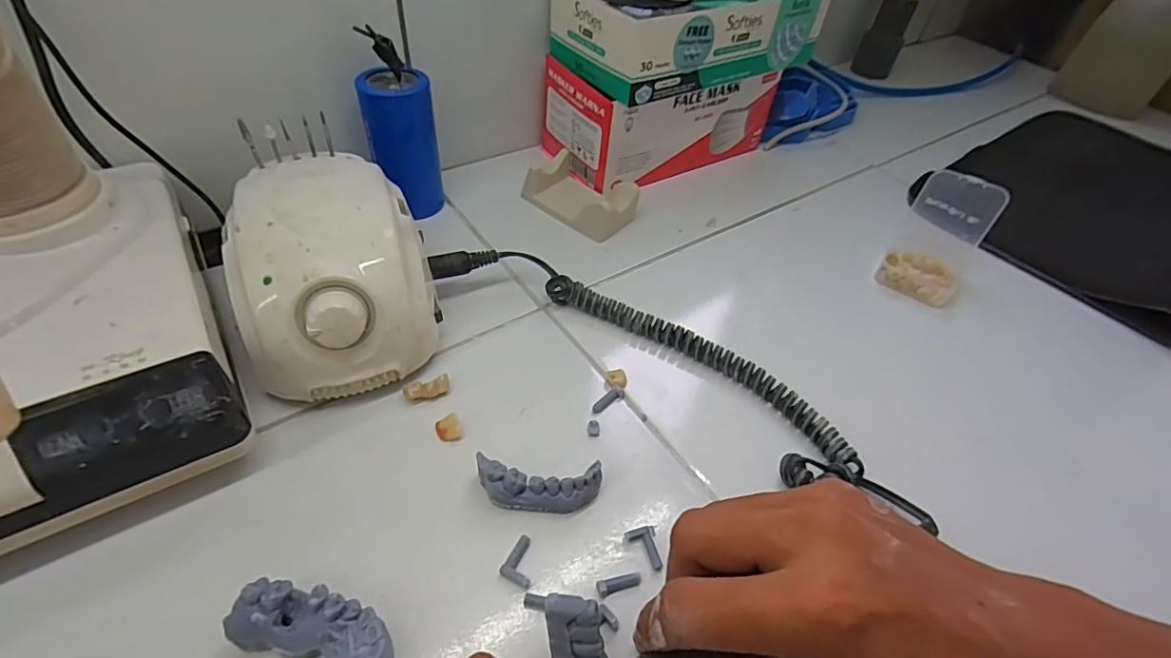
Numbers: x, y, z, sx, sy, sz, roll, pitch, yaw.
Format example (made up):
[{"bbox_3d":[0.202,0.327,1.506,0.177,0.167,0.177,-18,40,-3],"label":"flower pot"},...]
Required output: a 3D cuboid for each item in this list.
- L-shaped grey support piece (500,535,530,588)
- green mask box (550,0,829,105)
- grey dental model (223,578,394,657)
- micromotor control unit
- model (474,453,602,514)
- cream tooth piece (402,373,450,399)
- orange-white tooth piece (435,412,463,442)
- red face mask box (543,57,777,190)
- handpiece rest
[{"bbox_3d":[-0.033,0.111,0.260,0.014,0.004,0.024,-1,47,-7],"label":"L-shaped grey support piece"},{"bbox_3d":[0.087,-0.255,0.455,0.204,0.060,0.107,-22,53,-25],"label":"green mask box"},{"bbox_3d":[-0.110,0.126,0.225,0.067,0.026,0.027,16,47,8],"label":"grey dental model"},{"bbox_3d":[-0.148,-0.033,0.327,0.101,0.085,0.136,-12,50,-17],"label":"micromotor control unit"},{"bbox_3d":[-0.024,0.081,0.280,0.063,0.019,0.022,4,47,-3],"label":"model"},{"bbox_3d":[-0.093,0.035,0.321,0.026,0.009,0.010,-14,50,-19],"label":"cream tooth piece"},{"bbox_3d":[-0.077,0.055,0.305,0.014,0.010,0.013,3,47,-4],"label":"orange-white tooth piece"},{"bbox_3d":[0.073,-0.205,0.510,0.199,0.080,0.107,-23,53,-25],"label":"red face mask box"},{"bbox_3d":[0.000,-0.114,0.457,0.087,0.035,0.059,35,52,24],"label":"handpiece rest"}]

